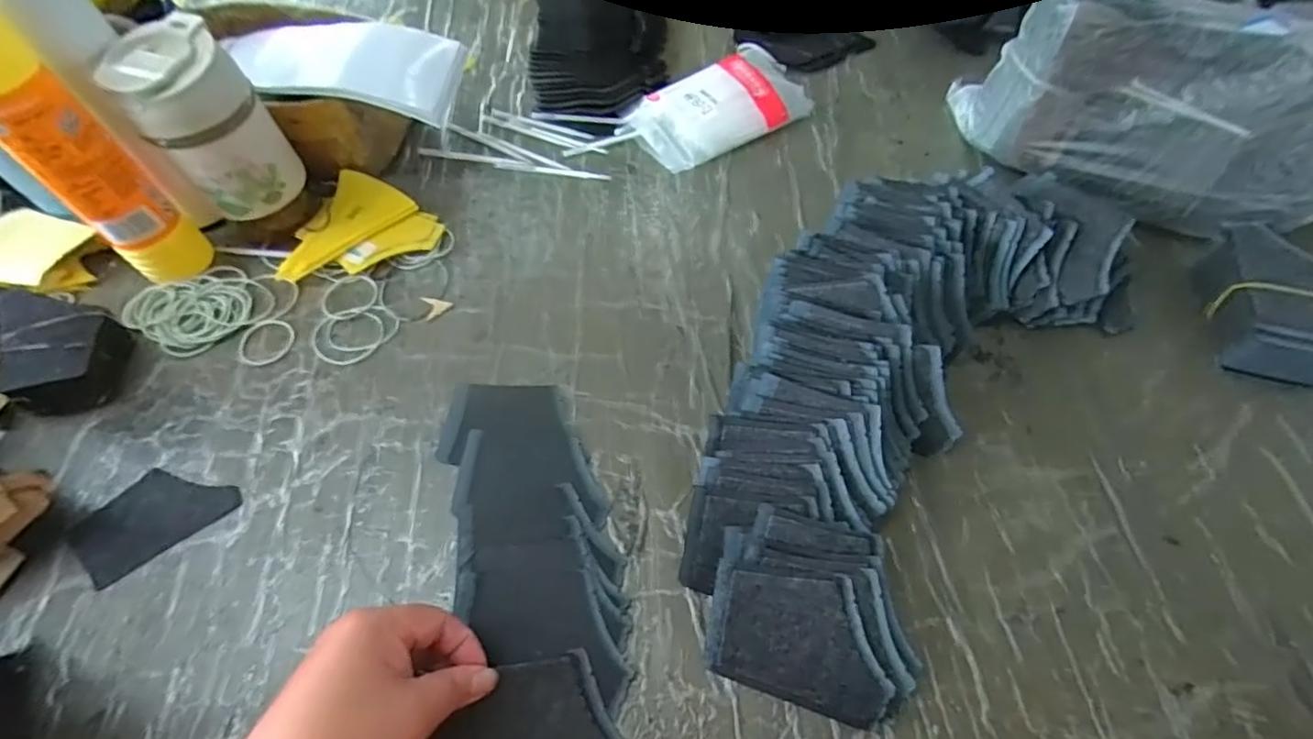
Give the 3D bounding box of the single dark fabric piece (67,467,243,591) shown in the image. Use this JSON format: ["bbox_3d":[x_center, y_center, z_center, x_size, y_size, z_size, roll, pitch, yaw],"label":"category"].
[{"bbox_3d":[-0.338,0.097,0.398,0.091,0.006,0.061,-39,70,-18],"label":"single dark fabric piece"}]

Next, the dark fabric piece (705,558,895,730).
[{"bbox_3d":[0.081,0.157,0.339,0.100,0.004,0.071,7,77,7],"label":"dark fabric piece"}]

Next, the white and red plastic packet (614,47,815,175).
[{"bbox_3d":[0.061,-0.260,0.585,0.176,0.022,0.096,-29,75,-8],"label":"white and red plastic packet"}]

